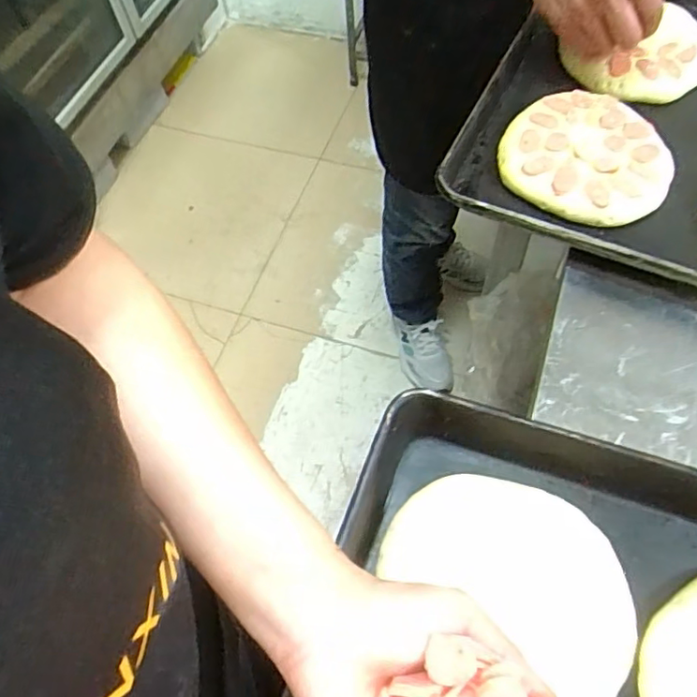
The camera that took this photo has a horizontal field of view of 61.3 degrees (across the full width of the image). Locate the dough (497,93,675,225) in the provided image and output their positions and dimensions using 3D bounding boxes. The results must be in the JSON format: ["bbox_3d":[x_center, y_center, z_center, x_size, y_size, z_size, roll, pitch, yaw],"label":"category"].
[{"bbox_3d":[0.215,-0.173,0.535,0.142,0.026,0.136,-2,60,4],"label":"dough"}]

